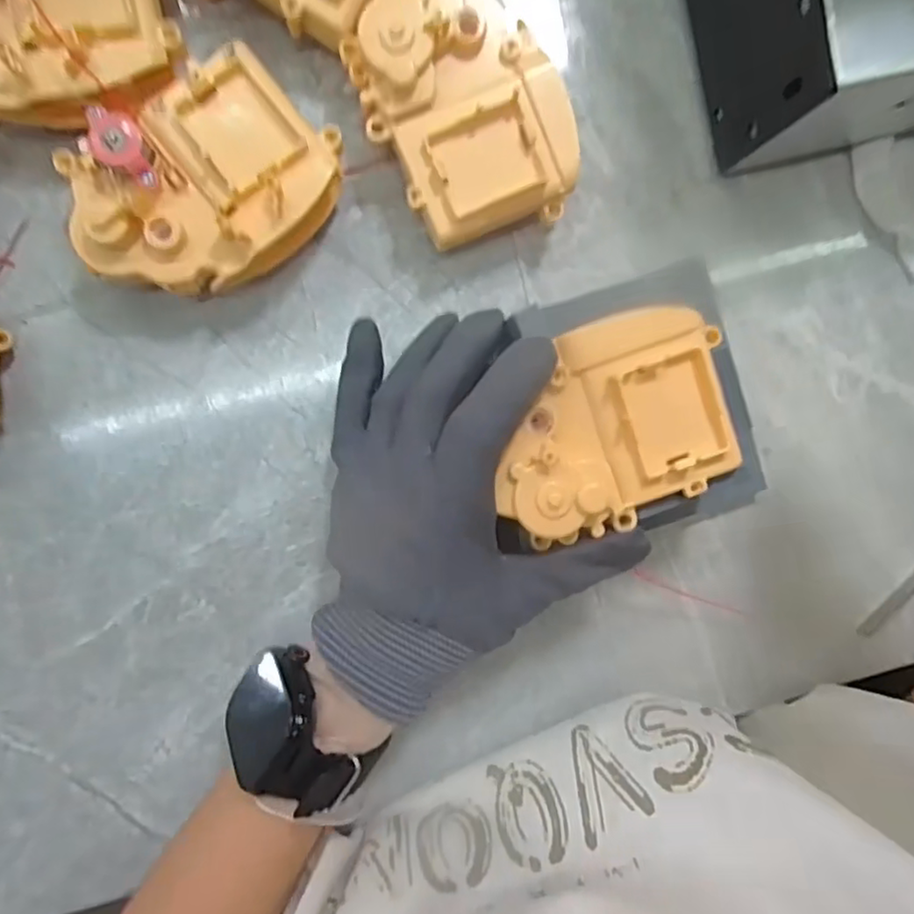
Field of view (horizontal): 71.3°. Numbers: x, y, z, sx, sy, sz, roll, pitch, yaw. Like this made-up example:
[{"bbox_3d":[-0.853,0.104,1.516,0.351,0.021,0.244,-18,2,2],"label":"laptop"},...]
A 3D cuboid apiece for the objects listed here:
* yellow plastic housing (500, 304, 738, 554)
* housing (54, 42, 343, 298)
[{"bbox_3d":[0.057,-0.011,0.229,0.088,0.012,0.073,-16,97,-2],"label":"yellow plastic housing"},{"bbox_3d":[-0.098,-0.104,0.249,0.104,0.037,0.076,-29,97,-1],"label":"housing"}]

